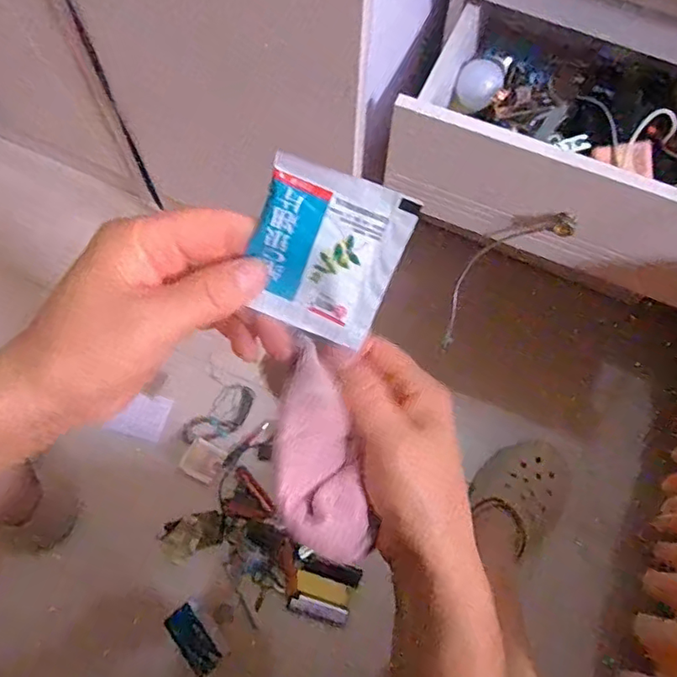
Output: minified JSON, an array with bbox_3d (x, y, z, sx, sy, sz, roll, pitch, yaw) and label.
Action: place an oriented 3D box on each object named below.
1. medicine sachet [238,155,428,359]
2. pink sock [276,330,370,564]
[{"bbox_3d":[-0.006,-0.036,0.247,0.062,0.007,0.071,21,112,0],"label":"medicine sachet"},{"bbox_3d":[-0.011,0.058,0.259,0.037,0.033,0.112,-11,98,-5],"label":"pink sock"}]

